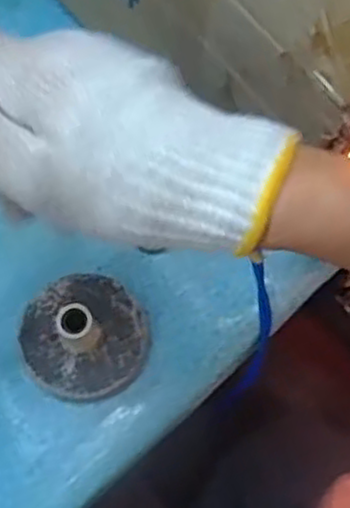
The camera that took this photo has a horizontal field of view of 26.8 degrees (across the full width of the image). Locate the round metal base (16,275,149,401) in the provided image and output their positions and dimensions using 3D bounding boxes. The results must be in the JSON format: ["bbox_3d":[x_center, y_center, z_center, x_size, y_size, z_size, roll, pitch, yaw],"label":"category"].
[{"bbox_3d":[-0.057,0.048,0.451,0.075,0.048,0.076,0,70,0],"label":"round metal base"}]

